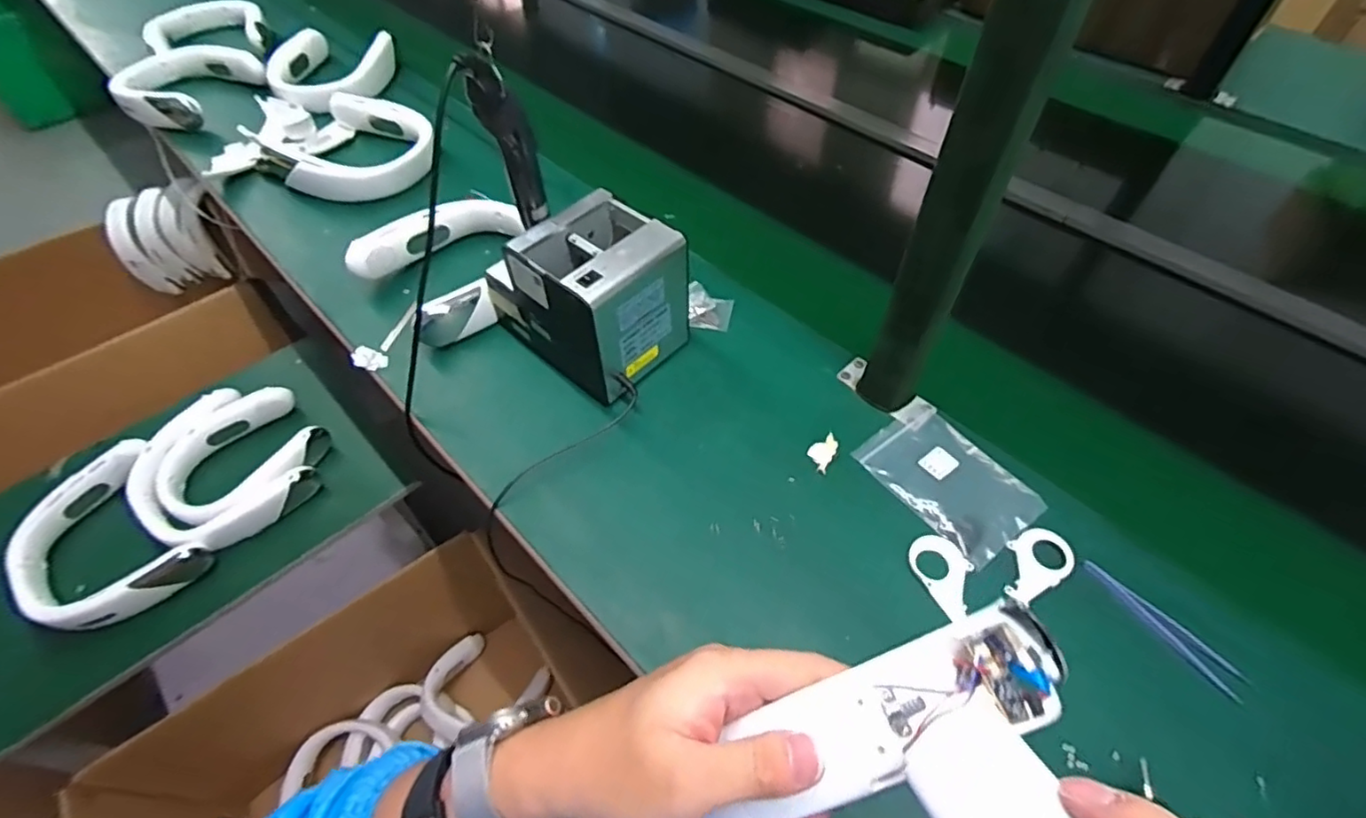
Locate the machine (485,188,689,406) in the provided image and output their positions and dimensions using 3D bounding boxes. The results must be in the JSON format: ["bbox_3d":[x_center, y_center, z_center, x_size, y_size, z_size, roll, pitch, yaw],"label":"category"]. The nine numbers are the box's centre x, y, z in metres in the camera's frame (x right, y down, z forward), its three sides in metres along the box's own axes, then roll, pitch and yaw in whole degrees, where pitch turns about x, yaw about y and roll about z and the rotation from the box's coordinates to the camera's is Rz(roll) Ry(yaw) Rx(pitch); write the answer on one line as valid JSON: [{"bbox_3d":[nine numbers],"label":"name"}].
[{"bbox_3d":[-0.098,-0.131,0.634,0.182,0.138,0.135,37,62,24],"label":"machine"}]

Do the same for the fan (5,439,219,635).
[{"bbox_3d":[-0.763,0.172,0.802,0.191,0.053,0.244,-37,61,-24],"label":"fan"}]

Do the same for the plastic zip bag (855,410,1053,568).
[{"bbox_3d":[0.249,0.065,0.573,0.102,0.007,0.147,-30,59,-20],"label":"plastic zip bag"}]

